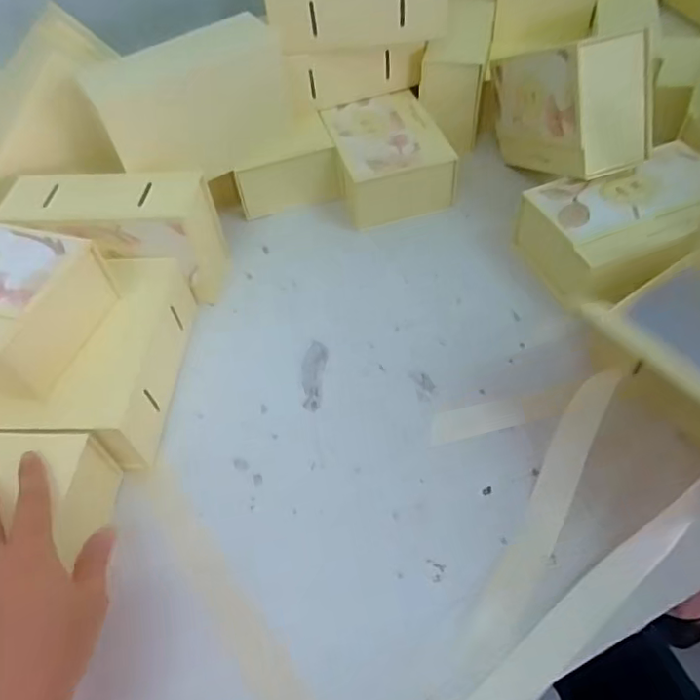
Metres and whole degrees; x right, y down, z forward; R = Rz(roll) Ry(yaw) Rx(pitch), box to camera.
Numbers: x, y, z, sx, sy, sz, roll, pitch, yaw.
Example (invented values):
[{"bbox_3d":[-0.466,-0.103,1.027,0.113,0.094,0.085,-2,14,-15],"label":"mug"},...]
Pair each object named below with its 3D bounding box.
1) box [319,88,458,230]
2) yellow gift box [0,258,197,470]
[{"bbox_3d":[0.036,-0.194,0.579,0.104,0.062,0.133,-15,53,-6],"label":"box"},{"bbox_3d":[-0.191,0.005,0.443,0.100,0.062,0.165,0,53,5],"label":"yellow gift box"}]

